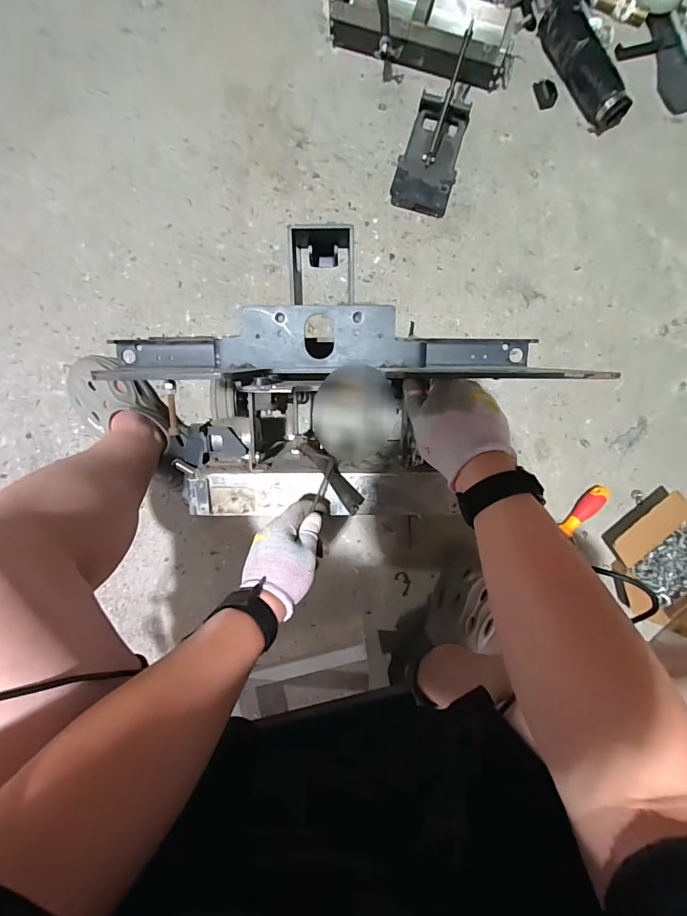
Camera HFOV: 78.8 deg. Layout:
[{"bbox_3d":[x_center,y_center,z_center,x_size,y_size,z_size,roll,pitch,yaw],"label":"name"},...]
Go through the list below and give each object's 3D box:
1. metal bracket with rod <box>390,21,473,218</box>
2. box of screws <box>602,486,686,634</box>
[{"bbox_3d":[0.168,-0.597,0.770,0.112,0.117,0.240,13,86,3],"label":"metal bracket with rod"},{"bbox_3d":[0.574,0.177,0.726,0.210,0.089,0.180,-43,86,-1],"label":"box of screws"}]

